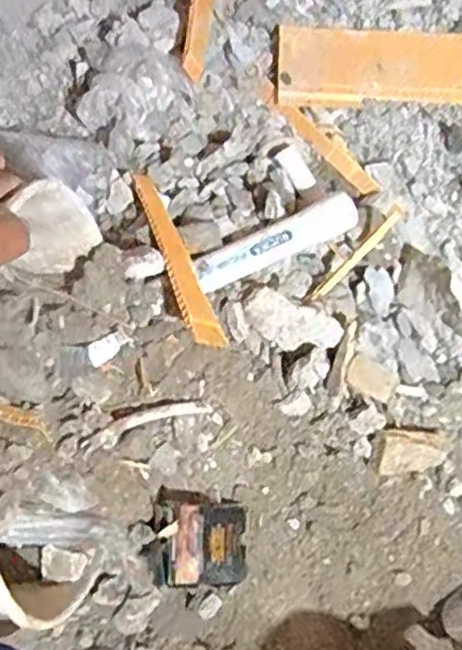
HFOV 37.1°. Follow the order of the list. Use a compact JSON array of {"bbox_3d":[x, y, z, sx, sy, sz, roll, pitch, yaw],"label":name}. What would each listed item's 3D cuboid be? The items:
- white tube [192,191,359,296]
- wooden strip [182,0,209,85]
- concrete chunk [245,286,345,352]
[{"bbox_3d":[0.042,-0.076,0.633,0.159,0.023,0.033,-26,78,-9],"label":"white tube"},{"bbox_3d":[-0.034,-0.327,0.725,0.019,0.034,0.185,2,57,2],"label":"wooden strip"},{"bbox_3d":[0.055,0.000,0.617,0.089,0.031,0.038,21,78,-8],"label":"concrete chunk"}]

